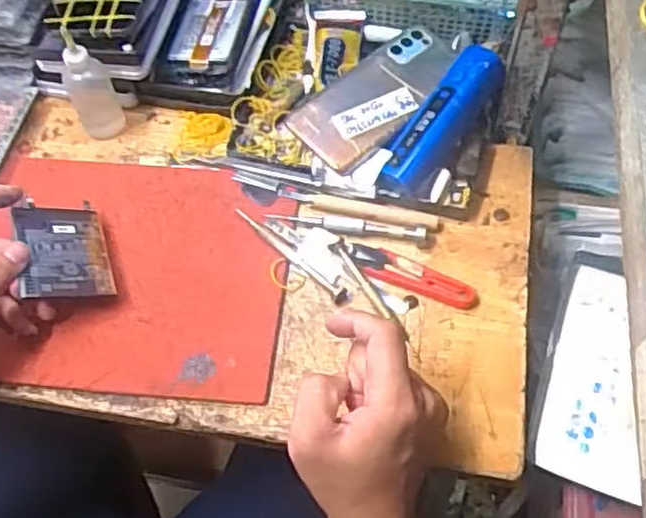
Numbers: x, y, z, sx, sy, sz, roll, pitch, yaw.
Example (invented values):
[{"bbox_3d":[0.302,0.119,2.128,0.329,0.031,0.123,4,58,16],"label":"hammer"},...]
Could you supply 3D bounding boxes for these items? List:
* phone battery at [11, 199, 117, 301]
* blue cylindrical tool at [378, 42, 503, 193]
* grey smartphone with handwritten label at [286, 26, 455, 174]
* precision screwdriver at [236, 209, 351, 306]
[{"bbox_3d":[-0.186,-0.008,0.501,0.061,0.004,0.085,-2,50,-32],"label":"phone battery"},{"bbox_3d":[0.096,-0.111,0.567,0.035,0.040,0.132,35,87,22],"label":"blue cylindrical tool"},{"bbox_3d":[0.044,-0.139,0.588,0.072,0.010,0.152,40,73,13],"label":"grey smartphone with handwritten label"},{"bbox_3d":[-0.024,-0.003,0.531,0.114,0.004,0.011,40,67,19],"label":"precision screwdriver"}]

